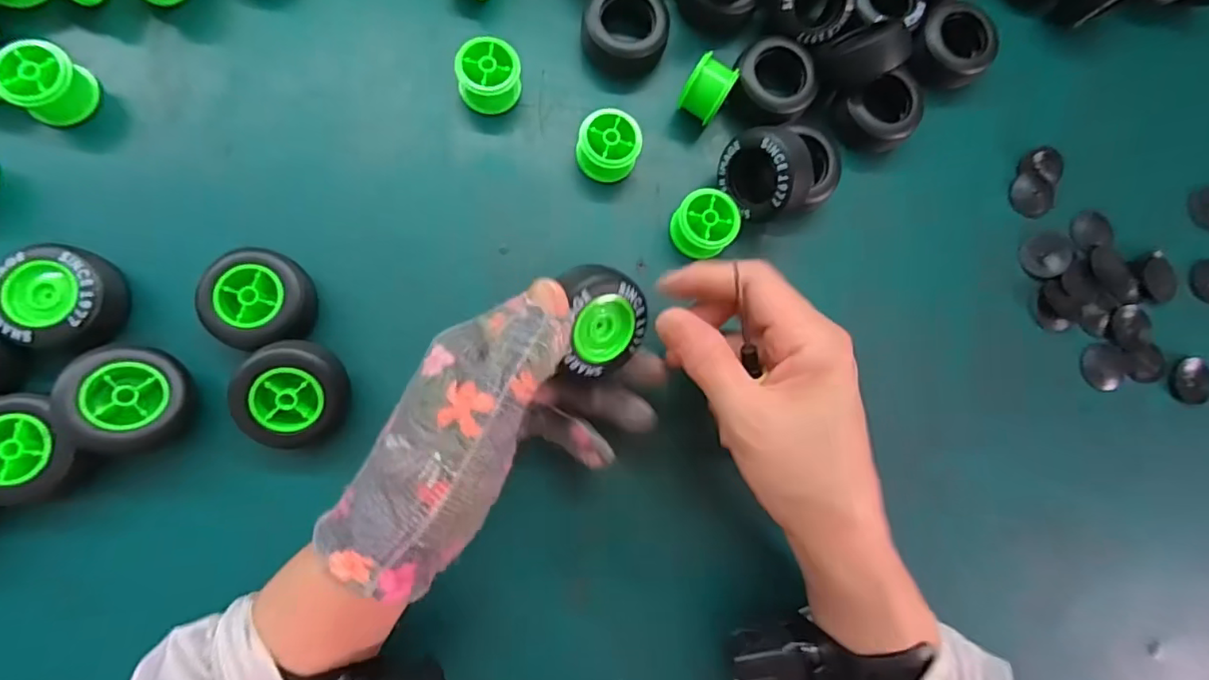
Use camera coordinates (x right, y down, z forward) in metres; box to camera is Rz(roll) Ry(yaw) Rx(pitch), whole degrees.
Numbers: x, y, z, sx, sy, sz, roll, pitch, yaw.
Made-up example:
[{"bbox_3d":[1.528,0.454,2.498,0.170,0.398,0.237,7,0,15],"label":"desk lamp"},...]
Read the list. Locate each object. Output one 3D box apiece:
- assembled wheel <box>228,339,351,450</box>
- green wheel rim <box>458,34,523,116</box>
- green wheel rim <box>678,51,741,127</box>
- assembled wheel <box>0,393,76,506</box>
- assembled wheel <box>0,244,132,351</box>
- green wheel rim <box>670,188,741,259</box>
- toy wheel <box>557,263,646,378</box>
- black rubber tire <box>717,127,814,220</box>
[{"bbox_3d":[-0.151,0.027,0.275,0.049,0.020,0.049,-3,100,-15],"label":"assembled wheel"},{"bbox_3d":[-0.064,-0.146,0.317,0.033,0.024,0.033,1,82,-6],"label":"green wheel rim"},{"bbox_3d":[0.056,-0.139,0.328,0.023,0.035,0.029,30,80,-2],"label":"green wheel rim"},{"bbox_3d":[-0.265,0.049,0.259,0.042,0.016,0.048,-31,87,-9],"label":"assembled wheel"},{"bbox_3d":[-0.259,-0.020,0.272,0.044,0.021,0.047,1,83,-6],"label":"assembled wheel"},{"bbox_3d":[0.055,-0.064,0.322,0.037,0.023,0.033,-44,89,-10],"label":"green wheel rim"},{"bbox_3d":[-0.006,-0.013,0.260,0.040,0.026,0.046,-17,116,-27],"label":"toy wheel"},{"bbox_3d":[0.090,-0.091,0.314,0.029,0.045,0.048,-25,47,-34],"label":"black rubber tire"}]

